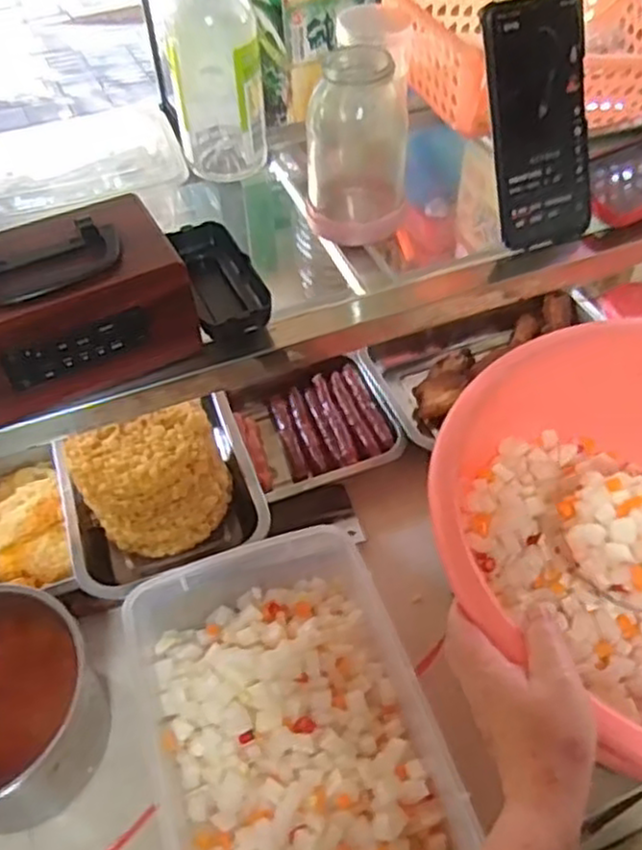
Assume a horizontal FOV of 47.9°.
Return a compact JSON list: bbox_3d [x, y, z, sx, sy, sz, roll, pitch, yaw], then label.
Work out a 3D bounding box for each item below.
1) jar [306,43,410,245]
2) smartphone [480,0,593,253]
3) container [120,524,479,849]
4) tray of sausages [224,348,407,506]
[{"bbox_3d":[0.028,-0.209,0.531,0.074,0.125,0.071,-1,51,2],"label":"jar"},{"bbox_3d":[0.157,-0.211,0.515,0.077,0.168,0.011,-22,27,-15],"label":"smartphone"},{"bbox_3d":[-0.033,0.251,0.595,0.226,0.084,0.325,-18,52,-12],"label":"container"},{"bbox_3d":[-0.009,-0.002,0.856,0.183,0.047,0.189,-18,52,-12],"label":"tray of sausages"}]

